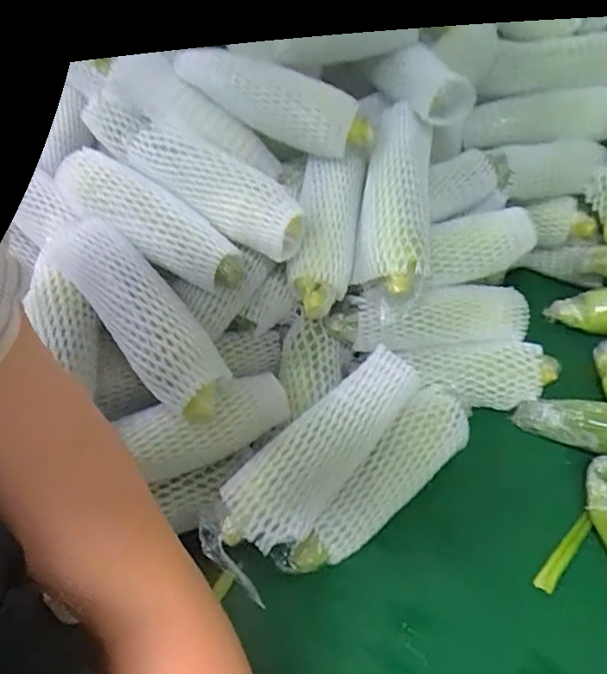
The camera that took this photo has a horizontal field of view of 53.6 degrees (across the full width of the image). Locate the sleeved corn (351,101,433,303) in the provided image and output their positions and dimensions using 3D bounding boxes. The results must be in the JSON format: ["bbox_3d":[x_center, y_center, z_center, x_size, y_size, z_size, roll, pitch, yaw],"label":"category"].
[{"bbox_3d":[0.097,-0.146,0.627,0.071,0.051,0.215,4,69,8],"label":"sleeved corn"}]

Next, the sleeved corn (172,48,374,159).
[{"bbox_3d":[-0.028,-0.253,0.646,0.211,0.065,0.046,25,51,8],"label":"sleeved corn"}]

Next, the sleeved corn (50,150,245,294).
[{"bbox_3d":[-0.155,-0.116,0.597,0.226,0.051,0.063,35,55,13],"label":"sleeved corn"}]

